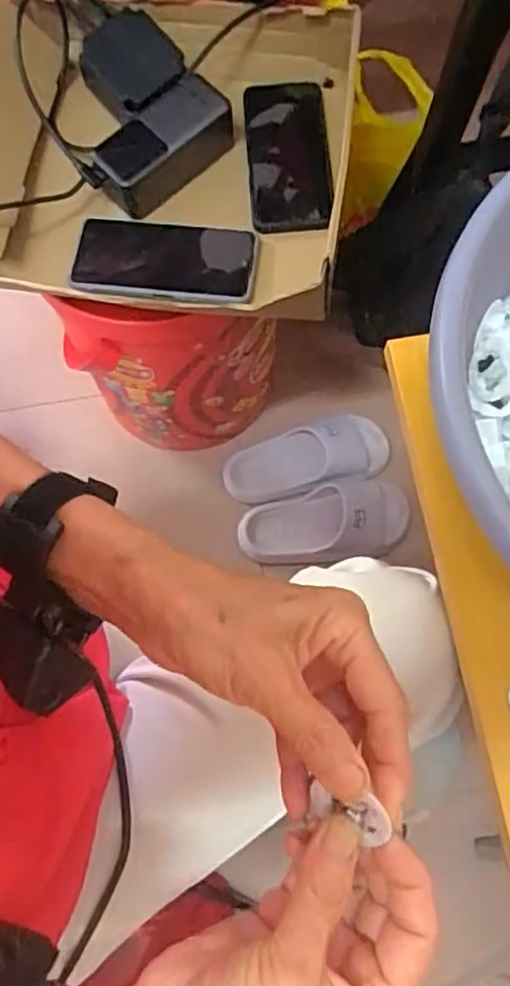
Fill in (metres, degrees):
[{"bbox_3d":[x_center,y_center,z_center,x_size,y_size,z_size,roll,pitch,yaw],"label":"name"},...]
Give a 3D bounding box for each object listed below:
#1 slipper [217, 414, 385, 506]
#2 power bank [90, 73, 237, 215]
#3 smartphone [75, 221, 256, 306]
[{"bbox_3d":[0.066,-0.045,0.901,0.227,0.066,0.089,-16,74,10],"label":"slipper"},{"bbox_3d":[-0.082,-0.318,0.605,0.131,0.045,0.060,-40,77,-9],"label":"power bank"},{"bbox_3d":[-0.083,-0.212,0.602,0.163,0.010,0.077,6,75,3],"label":"smartphone"}]

